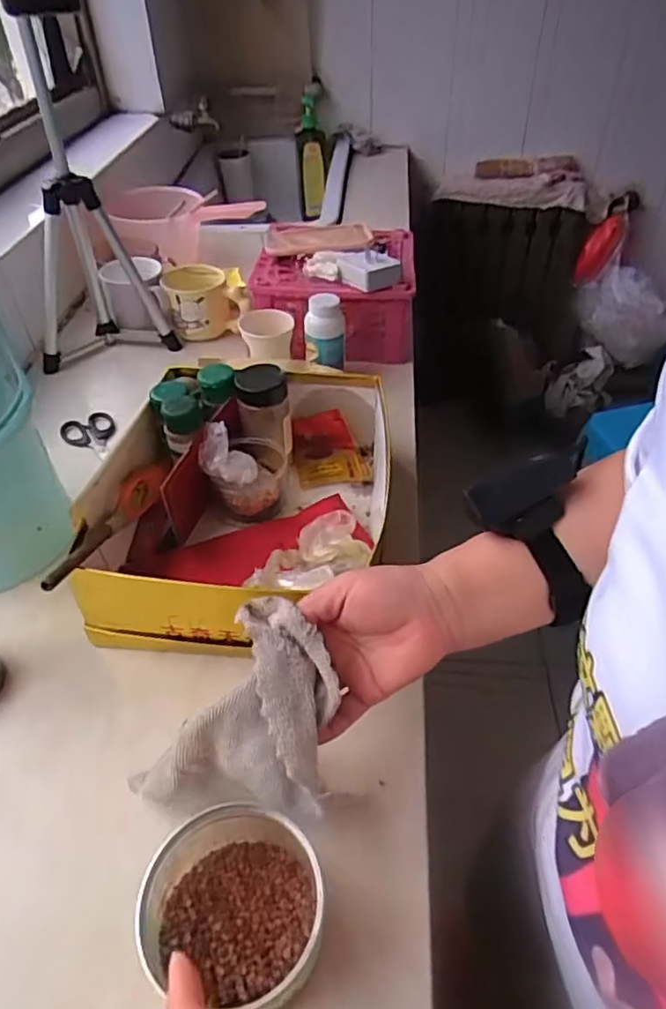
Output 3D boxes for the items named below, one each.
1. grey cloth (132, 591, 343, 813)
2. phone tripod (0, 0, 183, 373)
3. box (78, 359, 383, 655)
[{"bbox_3d":[-0.067,0.142,0.420,0.133,0.130,0.102,8,44,8],"label":"grey cloth"},{"bbox_3d":[-0.318,-0.419,0.719,0.162,0.538,0.189,-18,46,-17],"label":"phone tripod"},{"bbox_3d":[-0.081,-0.011,0.606,0.240,0.120,0.311,5,43,5],"label":"box"}]

